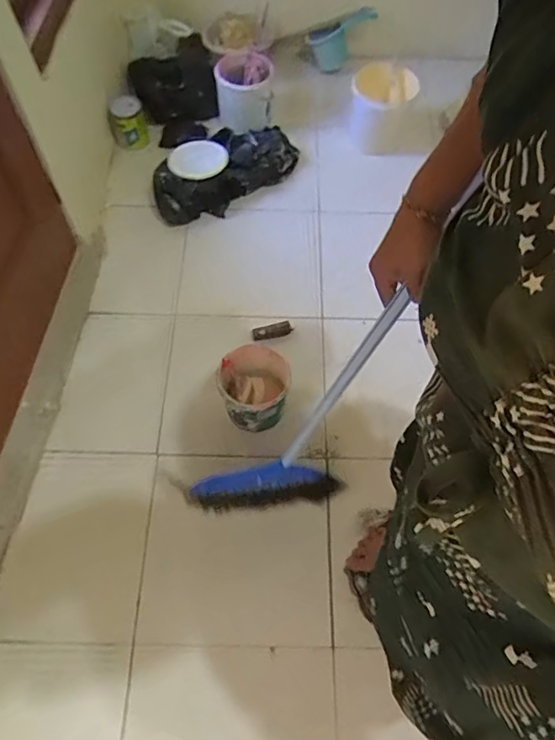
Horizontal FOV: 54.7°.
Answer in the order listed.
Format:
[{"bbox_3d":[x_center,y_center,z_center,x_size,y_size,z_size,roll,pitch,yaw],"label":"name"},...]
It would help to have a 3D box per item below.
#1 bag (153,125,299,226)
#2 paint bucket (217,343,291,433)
[{"bbox_3d":[-0.156,-0.585,1.597,0.466,0.118,0.202,-31,63,-21],"label":"bag"},{"bbox_3d":[-0.054,0.044,1.226,0.152,0.168,0.155,1,56,-2],"label":"paint bucket"}]

